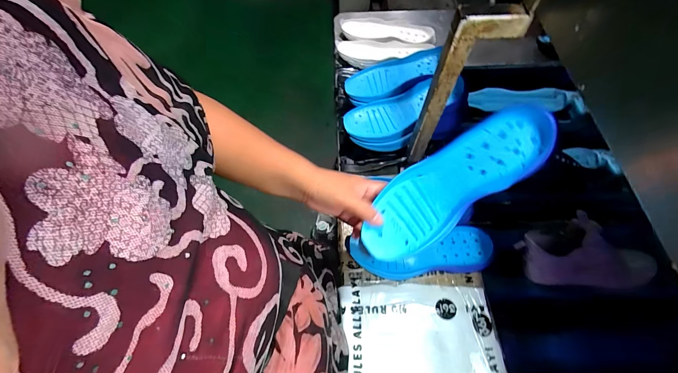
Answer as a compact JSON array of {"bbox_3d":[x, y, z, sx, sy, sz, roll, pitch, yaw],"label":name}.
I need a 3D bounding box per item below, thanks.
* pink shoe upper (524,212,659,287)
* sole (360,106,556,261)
[{"bbox_3d":[0.462,0.122,0.535,0.237,0.080,0.107,4,60,2],"label":"pink shoe upper"},{"bbox_3d":[0.127,-0.002,0.347,0.241,0.024,0.081,-39,62,16],"label":"sole"}]

